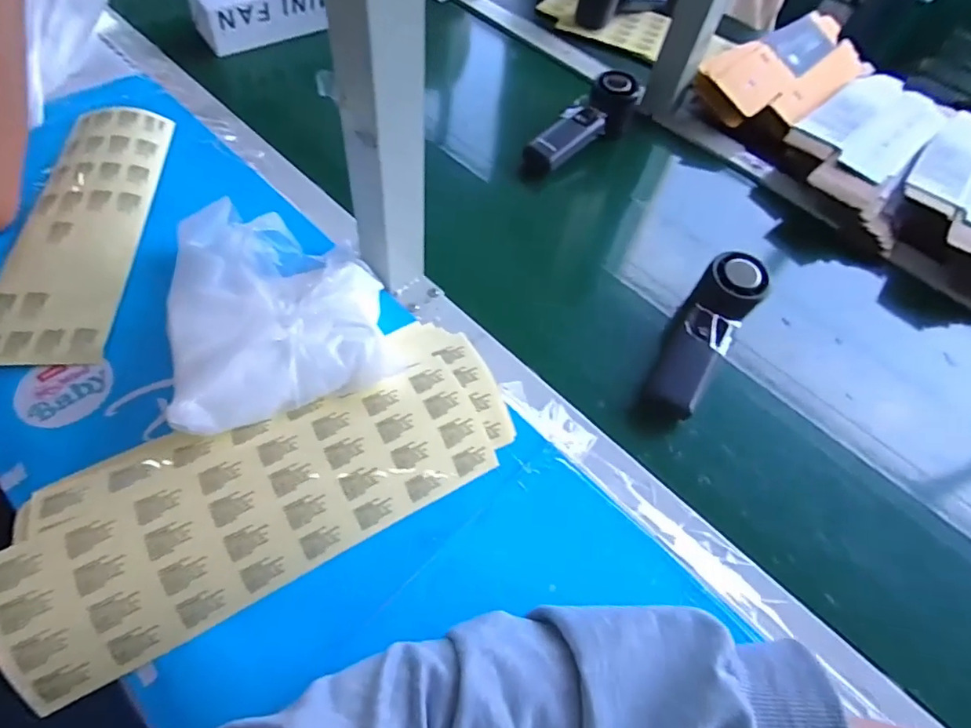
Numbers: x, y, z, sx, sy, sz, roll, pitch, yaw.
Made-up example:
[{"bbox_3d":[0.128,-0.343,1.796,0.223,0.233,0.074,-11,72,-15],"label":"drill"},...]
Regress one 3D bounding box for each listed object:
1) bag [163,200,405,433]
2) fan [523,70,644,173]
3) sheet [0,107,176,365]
[{"bbox_3d":[-0.162,-0.058,0.397,0.150,0.056,0.210,-17,62,-14],"label":"bag"},{"bbox_3d":[0.111,-0.275,0.598,0.155,0.066,0.050,-40,70,-23],"label":"fan"},{"bbox_3d":[-0.355,-0.128,0.451,0.098,0.013,0.290,-4,60,-6],"label":"sheet"}]

